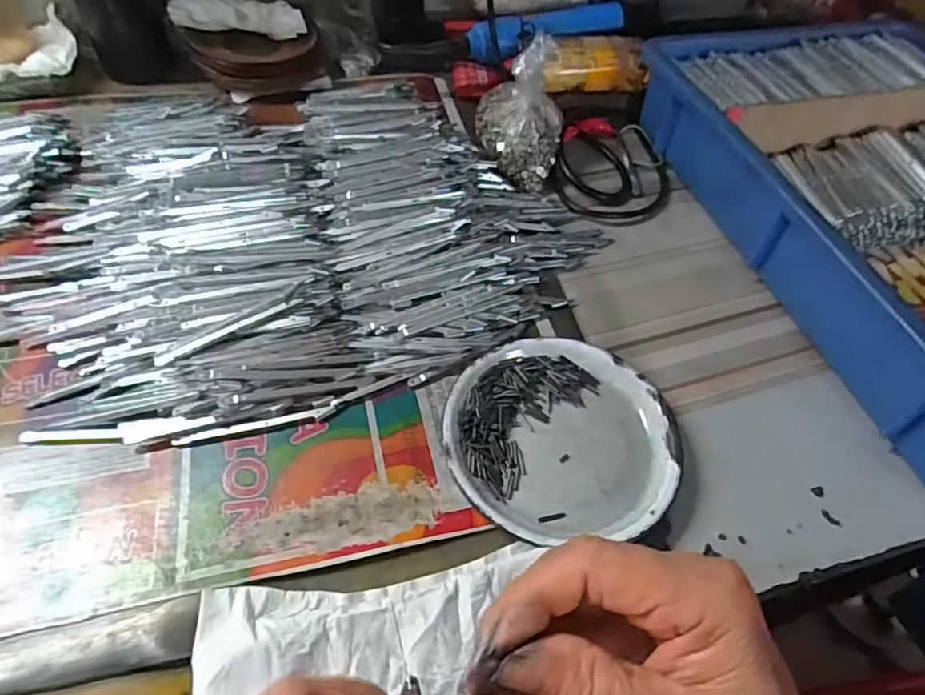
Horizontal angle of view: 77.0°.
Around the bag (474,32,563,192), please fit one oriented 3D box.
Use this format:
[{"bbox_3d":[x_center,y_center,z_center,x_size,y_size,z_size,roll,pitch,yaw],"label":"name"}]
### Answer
[{"bbox_3d":[0.048,-0.193,0.480,0.072,0.087,0.084,6,53,-1],"label":"bag"}]

